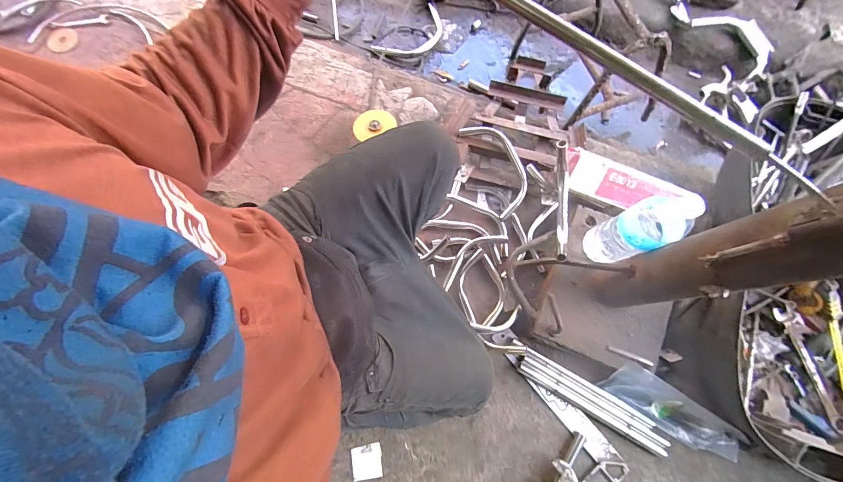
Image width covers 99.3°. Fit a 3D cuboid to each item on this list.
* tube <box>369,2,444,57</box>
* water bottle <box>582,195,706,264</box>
[{"bbox_3d":[-0.029,-0.648,1.130,0.242,0.033,0.121,-37,78,-10],"label":"tube"},{"bbox_3d":[0.373,-0.017,0.633,0.067,0.242,0.082,4,74,0],"label":"water bottle"}]

